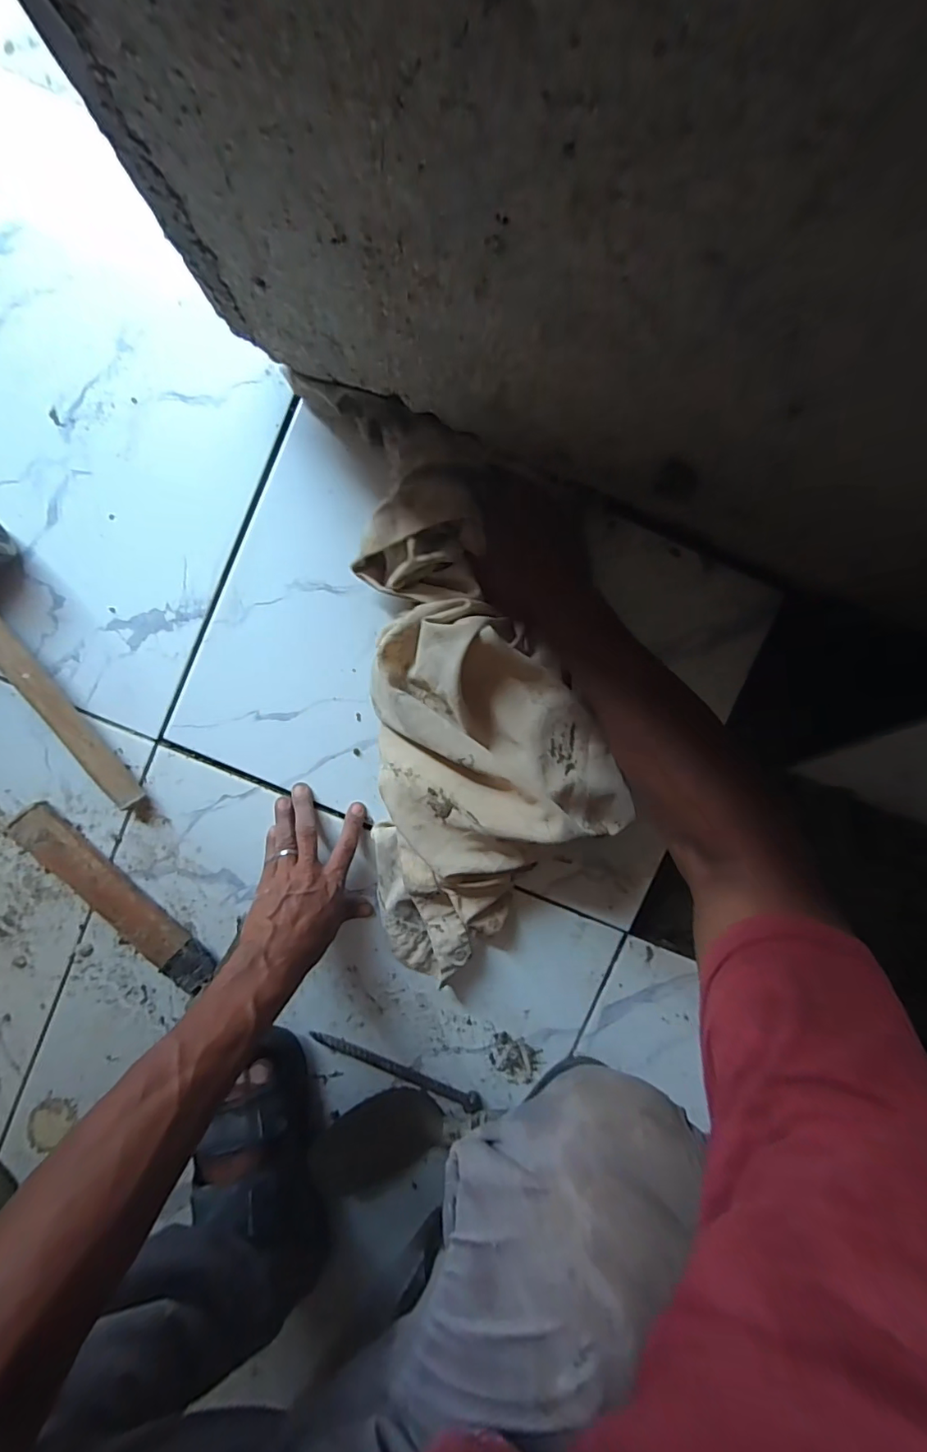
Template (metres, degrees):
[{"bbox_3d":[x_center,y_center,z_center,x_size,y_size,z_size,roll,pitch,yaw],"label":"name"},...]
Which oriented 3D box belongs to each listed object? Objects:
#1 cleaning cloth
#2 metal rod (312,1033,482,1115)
[{"bbox_3d":[0.012,0.020,0.448,0.219,0.072,0.434,-7,95,-1],"label":"cleaning cloth"},{"bbox_3d":[-0.066,0.347,0.514,0.184,0.011,0.017,24,93,-3],"label":"metal rod"}]

